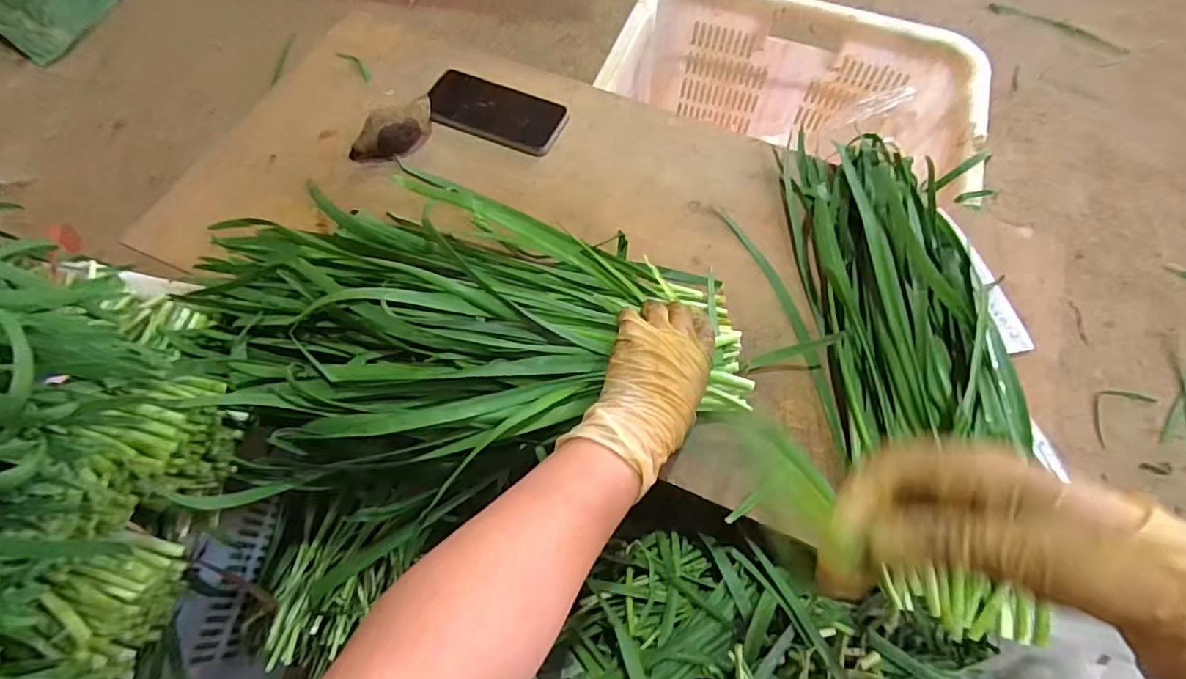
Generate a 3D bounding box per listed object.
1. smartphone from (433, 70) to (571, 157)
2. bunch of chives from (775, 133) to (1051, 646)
[{"bbox_3d":[-0.113,-0.261,0.628,0.158,0.005,0.080,21,66,8],"label":"smartphone"},{"bbox_3d":[0.277,-0.005,0.481,0.135,0.069,0.468,0,65,-2],"label":"bunch of chives"}]

